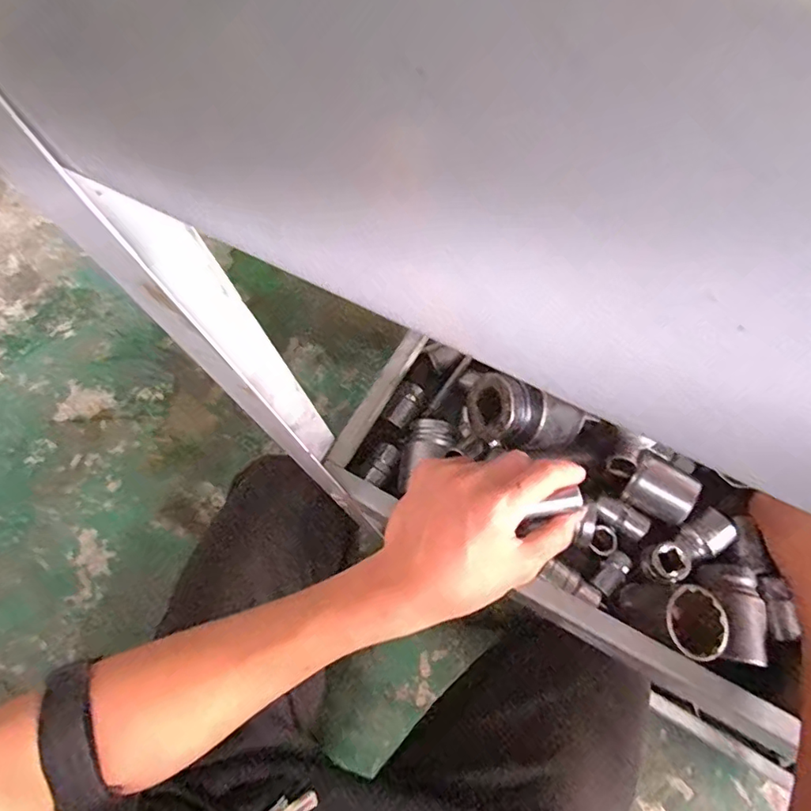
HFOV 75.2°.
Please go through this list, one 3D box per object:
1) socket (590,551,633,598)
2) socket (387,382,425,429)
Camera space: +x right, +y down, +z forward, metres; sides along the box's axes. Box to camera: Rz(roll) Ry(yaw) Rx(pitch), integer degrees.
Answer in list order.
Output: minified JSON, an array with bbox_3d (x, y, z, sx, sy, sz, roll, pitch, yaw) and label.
[{"bbox_3d":[0.142,0.115,0.358,0.035,0.012,0.016,-42,71,-13],"label":"socket"},{"bbox_3d":[0.001,0.000,0.408,0.014,0.016,0.037,27,71,14],"label":"socket"}]

